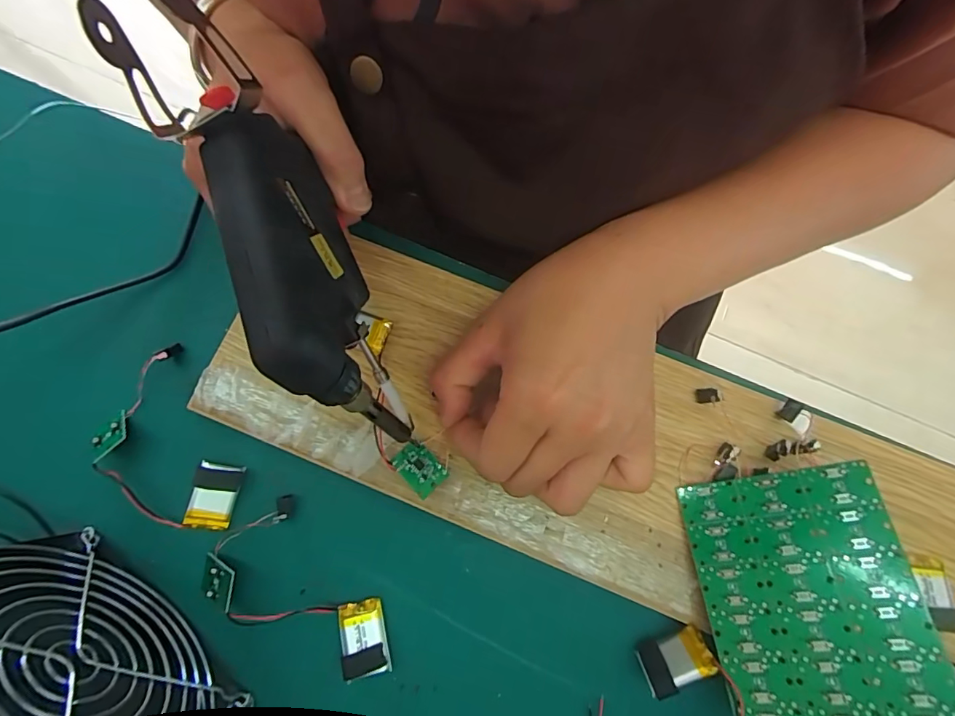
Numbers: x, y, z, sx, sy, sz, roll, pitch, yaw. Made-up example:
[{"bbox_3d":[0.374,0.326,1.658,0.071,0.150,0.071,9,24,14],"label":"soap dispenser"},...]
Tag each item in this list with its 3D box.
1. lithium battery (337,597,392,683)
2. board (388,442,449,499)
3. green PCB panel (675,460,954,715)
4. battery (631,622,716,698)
[{"bbox_3d":[-0.054,0.132,0.229,0.022,0.008,0.031,-11,76,-3],"label":"lithium battery"},{"bbox_3d":[-0.029,0.055,0.239,0.025,0.007,0.018,42,79,9],"label":"board"},{"bbox_3d":[0.137,0.104,0.202,0.076,0.004,0.106,-17,65,25],"label":"green PCB panel"},{"bbox_3d":[0.089,0.137,0.218,0.031,0.004,0.020,-30,37,6],"label":"battery"}]

